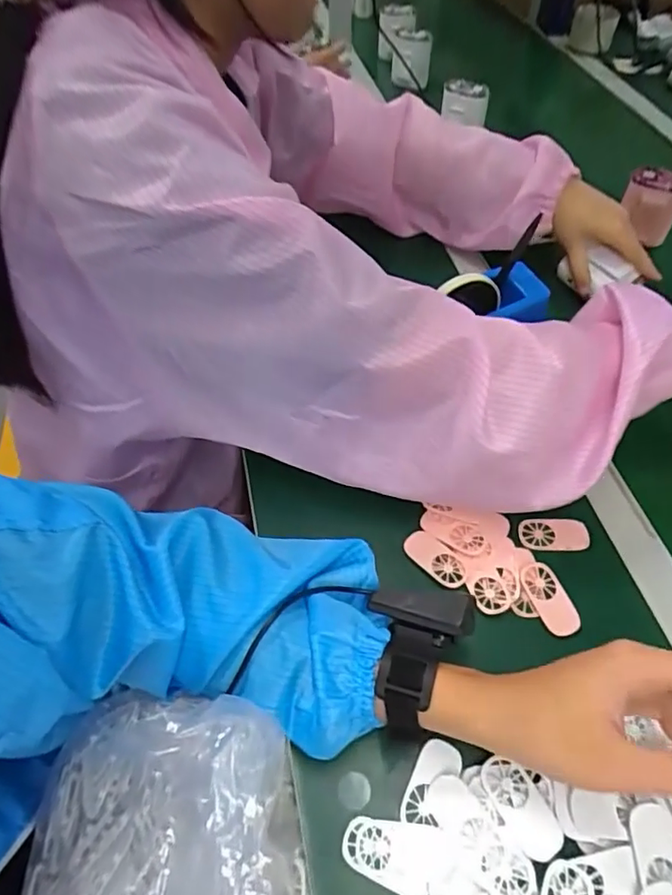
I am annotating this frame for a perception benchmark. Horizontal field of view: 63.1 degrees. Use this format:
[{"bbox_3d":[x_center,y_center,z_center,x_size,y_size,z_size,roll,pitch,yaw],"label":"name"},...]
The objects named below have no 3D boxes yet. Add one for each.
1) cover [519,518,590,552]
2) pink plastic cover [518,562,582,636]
[{"bbox_3d":[0.186,0.074,0.468,0.059,0.013,0.027,4,54,4],"label":"cover"},{"bbox_3d":[0.171,0.119,0.433,0.028,0.004,0.059,-19,56,-12],"label":"pink plastic cover"}]

